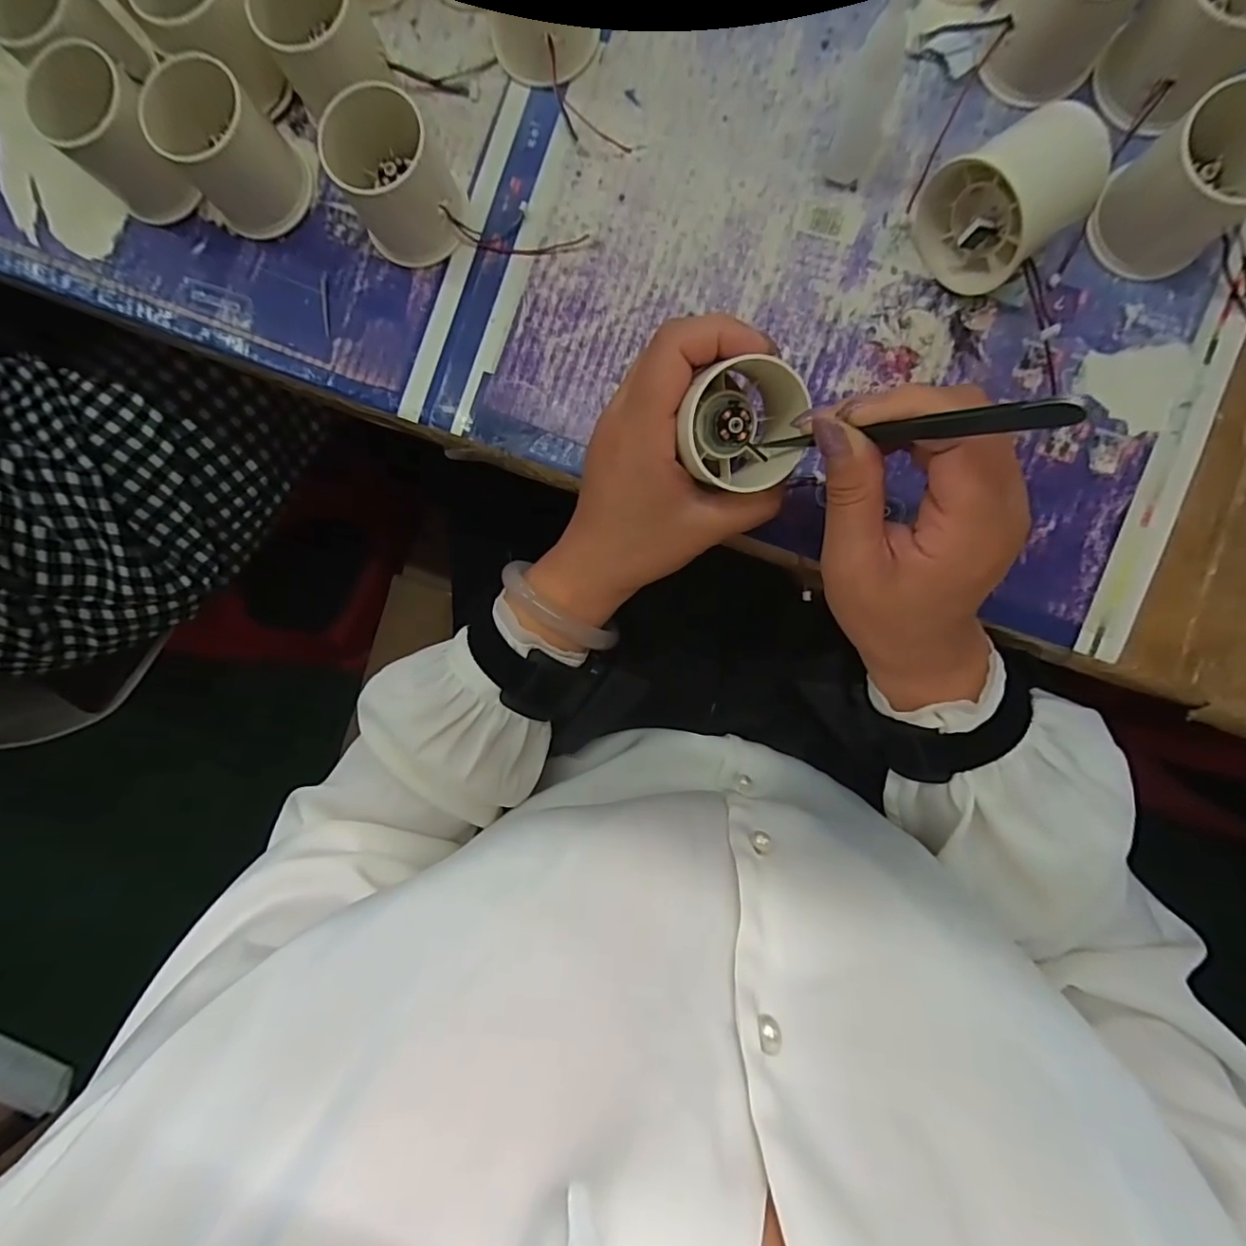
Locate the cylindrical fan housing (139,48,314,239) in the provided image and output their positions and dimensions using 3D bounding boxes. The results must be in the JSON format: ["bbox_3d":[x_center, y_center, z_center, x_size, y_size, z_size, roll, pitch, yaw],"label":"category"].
[{"bbox_3d":[-0.201,-0.240,0.285,0.053,0.051,0.051,0,92,5],"label":"cylindrical fan housing"}]

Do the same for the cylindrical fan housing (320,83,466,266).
[{"bbox_3d":[-0.116,-0.227,0.280,0.053,0.047,0.065,-28,89,6],"label":"cylindrical fan housing"}]

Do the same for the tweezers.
[{"bbox_3d":[0.085,-0.064,0.192,0.009,0.131,0.009,-5,105,-18],"label":"tweezers"}]

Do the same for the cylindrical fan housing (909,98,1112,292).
[{"bbox_3d":[0.175,-0.194,0.254,0.054,0.051,0.058,-37,89,5],"label":"cylindrical fan housing"}]

